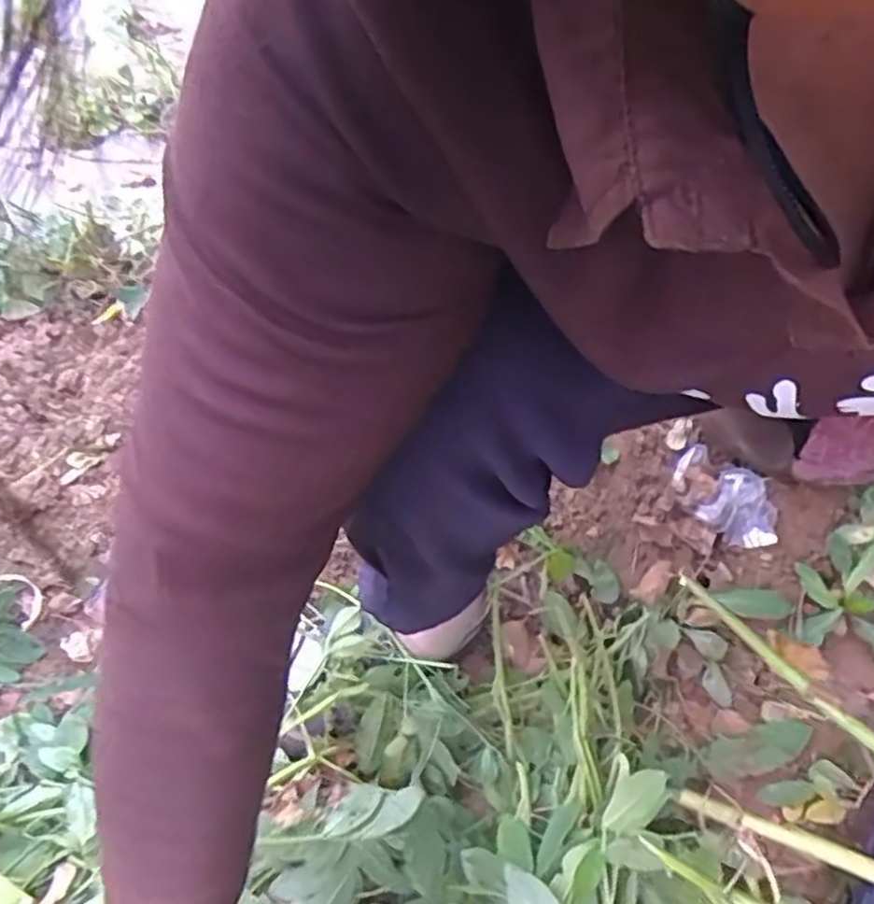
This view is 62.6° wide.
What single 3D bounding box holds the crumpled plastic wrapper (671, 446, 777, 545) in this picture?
[{"bbox_3d":[0.294,0.044,0.735,0.063,0.032,0.122,-31,59,-17],"label":"crumpled plastic wrapper"}]

